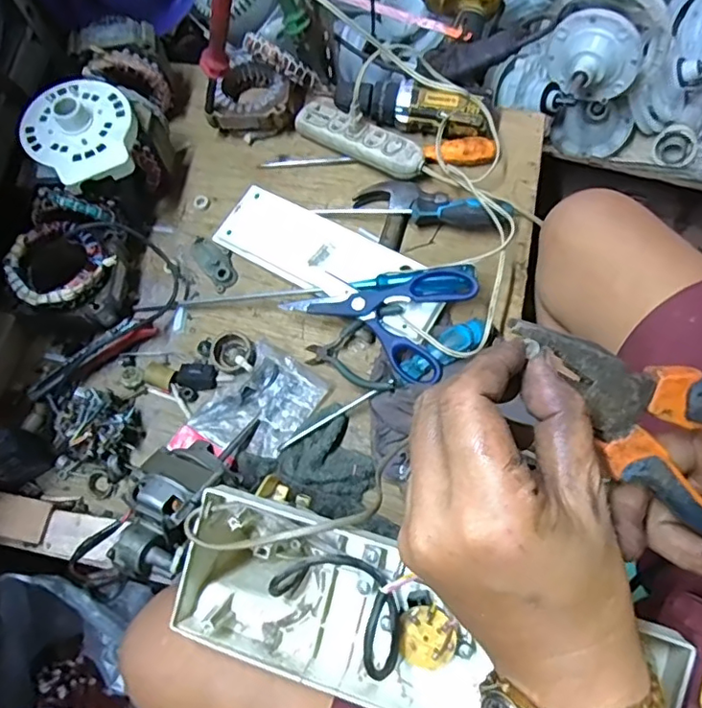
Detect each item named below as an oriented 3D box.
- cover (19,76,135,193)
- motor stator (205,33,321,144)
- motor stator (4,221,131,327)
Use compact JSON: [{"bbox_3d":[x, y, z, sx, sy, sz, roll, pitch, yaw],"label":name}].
[{"bbox_3d":[-0.291,-0.240,0.594,0.109,0.033,0.134,-23,70,-6],"label":"cover"},{"bbox_3d":[-0.117,-0.333,0.713,0.103,0.083,0.114,20,72,10],"label":"motor stator"},{"bbox_3d":[-0.305,-0.082,0.618,0.108,0.081,0.102,1,70,3],"label":"motor stator"}]

